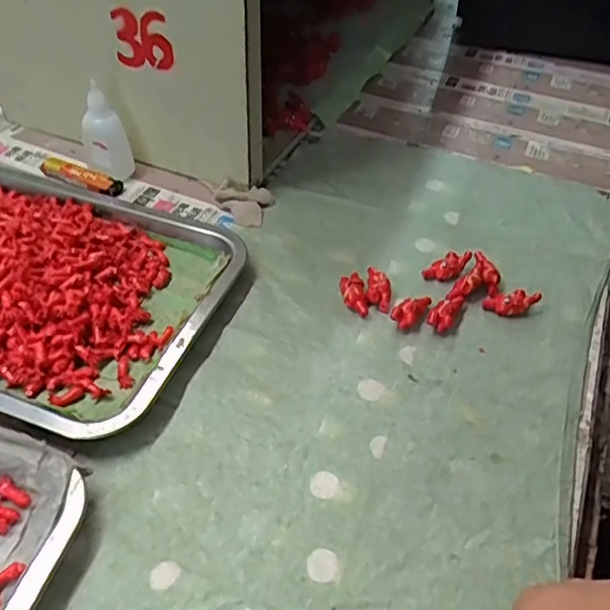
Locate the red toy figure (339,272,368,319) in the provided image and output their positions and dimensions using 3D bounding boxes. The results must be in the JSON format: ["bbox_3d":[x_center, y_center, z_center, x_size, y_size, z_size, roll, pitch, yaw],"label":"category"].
[{"bbox_3d":[0.038,-0.008,0.456,0.017,0.015,0.037,-7,47,-11],"label":"red toy figure"}]

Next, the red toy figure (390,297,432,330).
[{"bbox_3d":[0.078,0.003,0.447,0.020,0.016,0.033,24,49,18],"label":"red toy figure"}]

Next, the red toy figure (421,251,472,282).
[{"bbox_3d":[0.114,-0.030,0.480,0.041,0.013,0.015,-25,49,5],"label":"red toy figure"}]

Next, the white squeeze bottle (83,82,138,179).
[{"bbox_3d":[-0.176,-0.151,0.532,0.039,0.076,0.030,-11,48,-15],"label":"white squeeze bottle"}]

